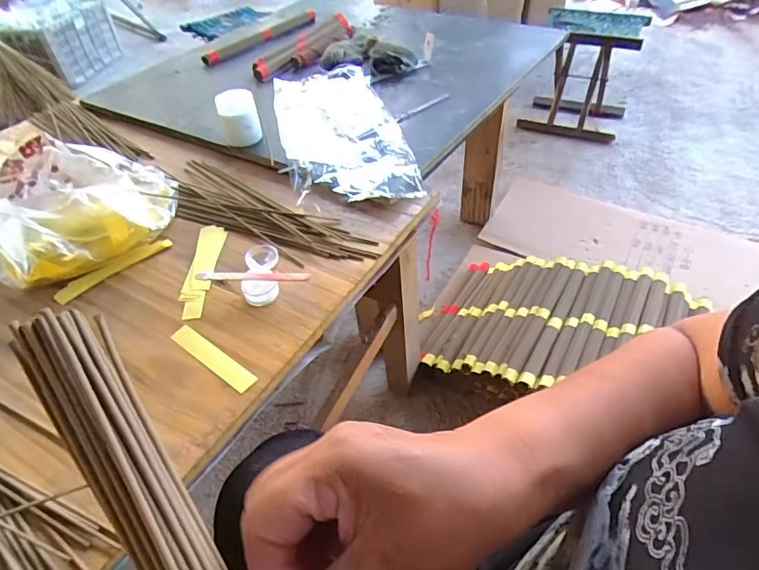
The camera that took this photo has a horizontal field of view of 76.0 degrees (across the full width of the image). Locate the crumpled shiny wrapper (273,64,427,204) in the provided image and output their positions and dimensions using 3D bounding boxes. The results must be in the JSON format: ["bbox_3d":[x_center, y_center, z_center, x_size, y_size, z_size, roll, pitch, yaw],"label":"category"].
[{"bbox_3d":[-0.065,-0.244,0.757,0.176,0.040,0.397,-12,45,-8],"label":"crumpled shiny wrapper"}]

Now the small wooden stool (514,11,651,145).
[{"bbox_3d":[0.644,-0.682,1.545,0.296,0.318,0.261,19,49,22],"label":"small wooden stool"}]

